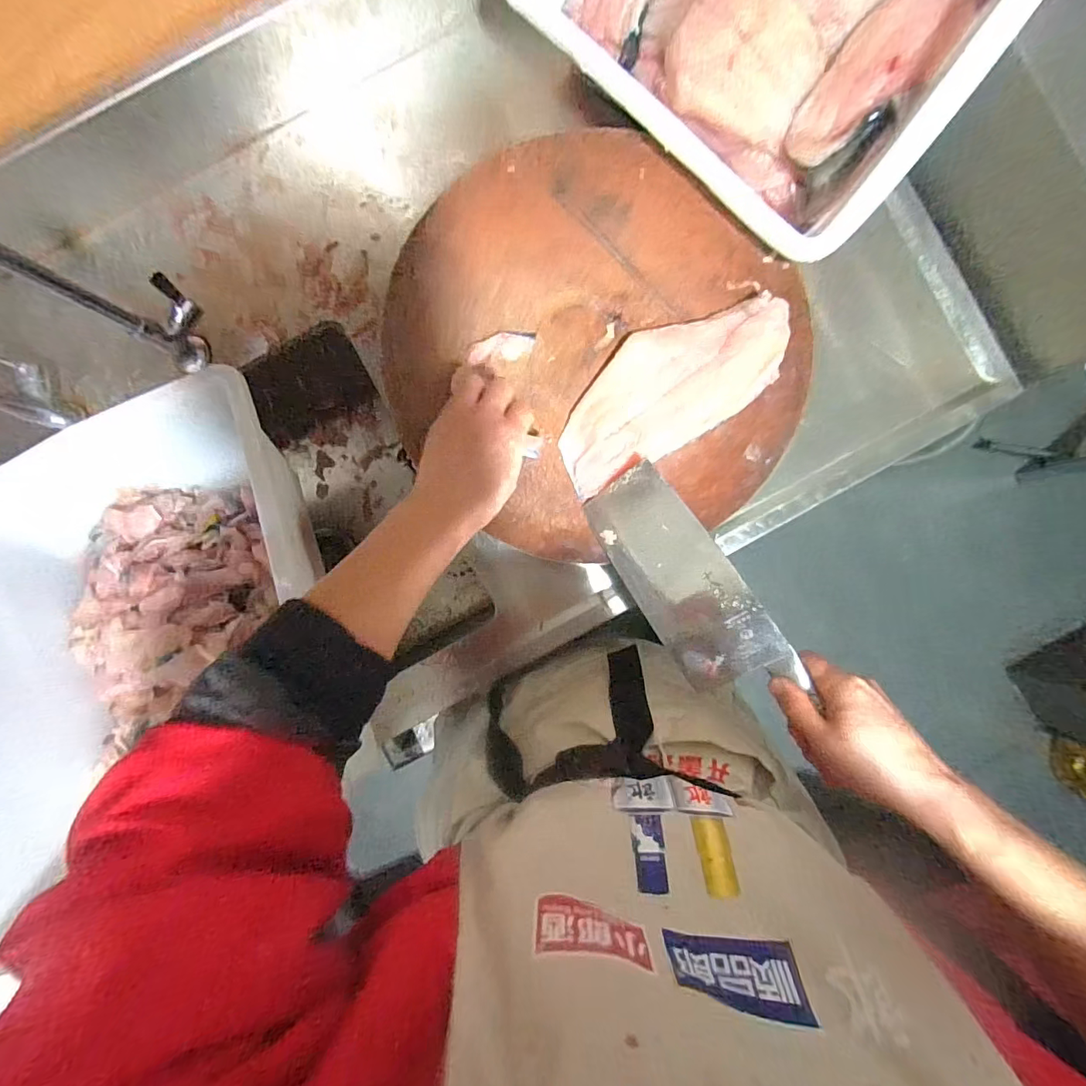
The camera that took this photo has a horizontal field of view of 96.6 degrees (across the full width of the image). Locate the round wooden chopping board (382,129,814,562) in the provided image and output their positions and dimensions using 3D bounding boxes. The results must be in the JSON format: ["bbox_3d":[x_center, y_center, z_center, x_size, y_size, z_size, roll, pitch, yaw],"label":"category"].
[{"bbox_3d":[0.047,-0.184,0.459,0.404,0.041,0.357,41,90,1],"label":"round wooden chopping board"}]

